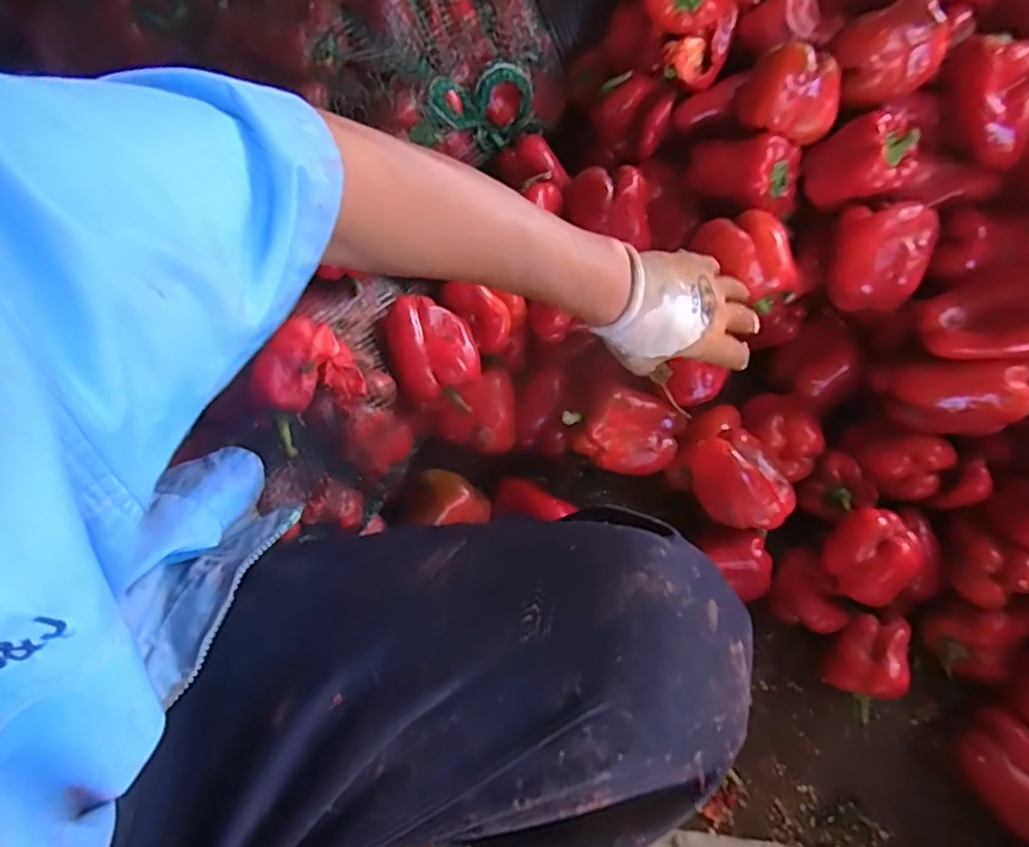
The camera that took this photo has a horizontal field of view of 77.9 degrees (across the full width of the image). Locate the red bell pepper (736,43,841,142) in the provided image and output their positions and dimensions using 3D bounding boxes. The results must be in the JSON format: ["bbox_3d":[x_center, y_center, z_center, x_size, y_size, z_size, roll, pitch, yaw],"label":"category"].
[{"bbox_3d":[0.251,-0.300,0.582,0.081,0.060,0.063,9,70,6],"label":"red bell pepper"}]

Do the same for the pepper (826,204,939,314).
[{"bbox_3d":[0.335,-0.152,0.586,0.083,0.065,0.078,-1,69,3],"label":"pepper"}]

